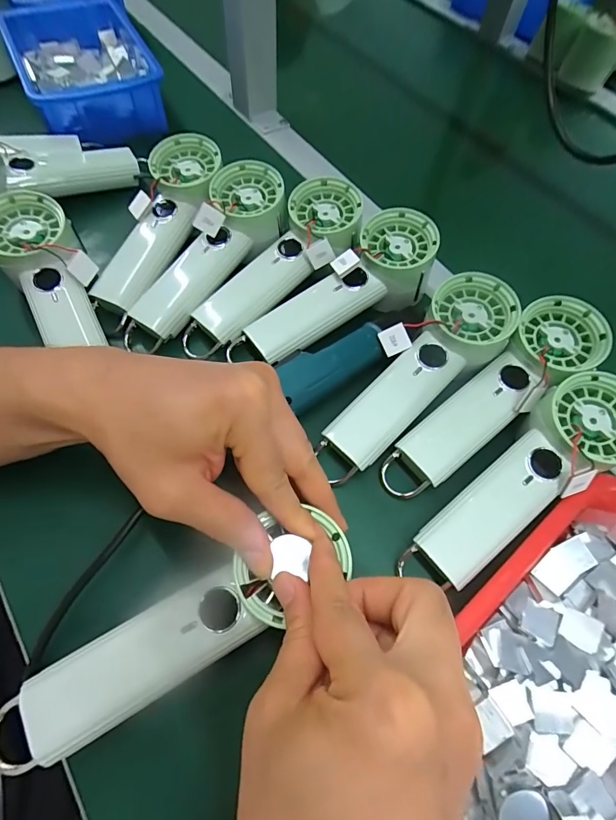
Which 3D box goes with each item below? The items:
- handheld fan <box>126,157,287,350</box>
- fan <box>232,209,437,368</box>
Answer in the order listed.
[{"bbox_3d":[-0.082,-0.133,0.342,0.060,0.040,0.181,30,78,13],"label":"handheld fan"},{"bbox_3d":[0.029,-0.094,0.343,0.178,0.045,0.058,-35,68,-4],"label":"fan"}]

